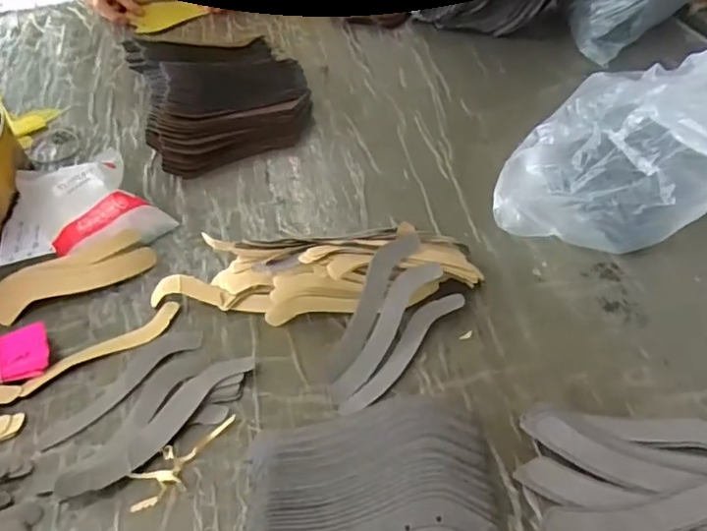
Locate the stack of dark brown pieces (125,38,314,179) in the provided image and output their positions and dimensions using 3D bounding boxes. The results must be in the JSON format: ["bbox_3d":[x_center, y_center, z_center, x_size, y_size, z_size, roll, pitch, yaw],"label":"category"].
[{"bbox_3d":[-0.169,-0.235,0.778,0.212,0.078,0.246,-18,46,-10],"label":"stack of dark brown pieces"}]

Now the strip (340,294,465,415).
[{"bbox_3d":[0.040,0.069,0.502,0.028,0.012,0.145,31,57,32],"label":"strip"}]

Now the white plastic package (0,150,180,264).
[{"bbox_3d":[-0.310,-0.064,0.647,0.160,0.050,0.176,-33,50,-24],"label":"white plastic package"}]

